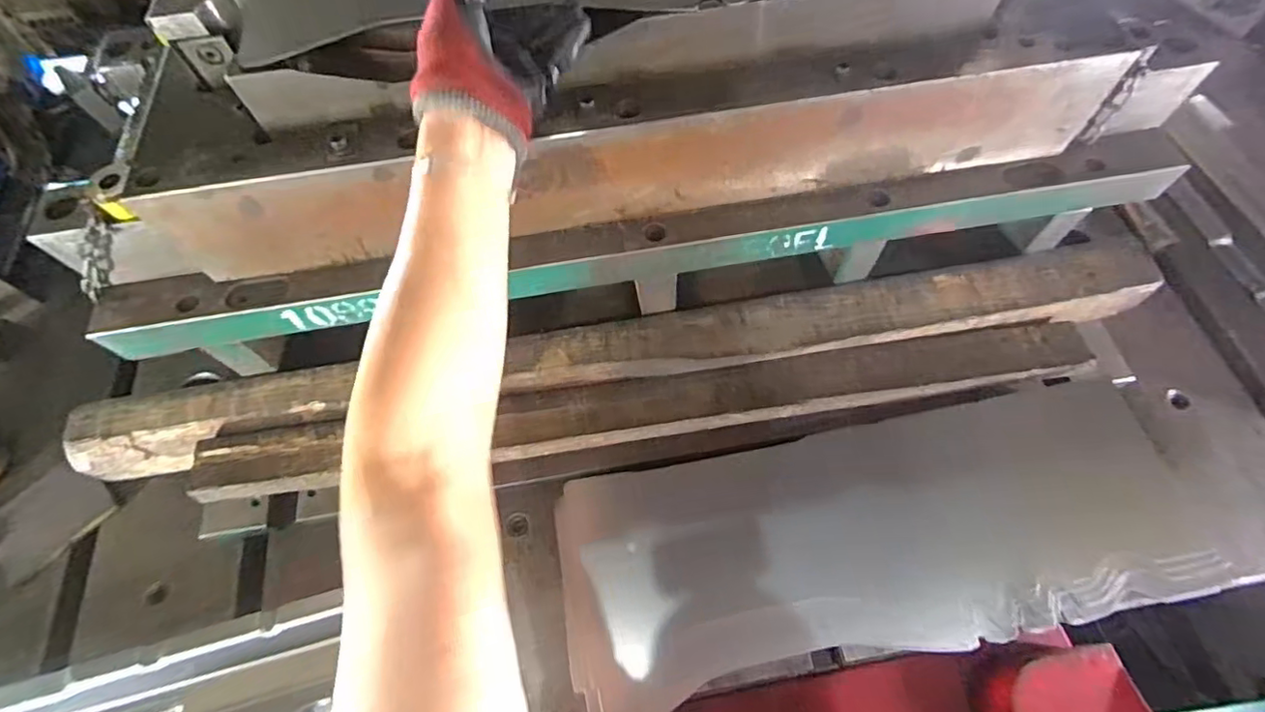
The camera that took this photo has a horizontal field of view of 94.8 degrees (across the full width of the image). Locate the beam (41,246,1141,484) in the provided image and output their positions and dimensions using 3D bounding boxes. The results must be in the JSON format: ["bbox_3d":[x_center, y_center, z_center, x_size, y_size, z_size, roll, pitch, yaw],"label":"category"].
[{"bbox_3d":[0.006,-0.002,0.649,1.199,0.049,0.085,-9,63,-2],"label":"beam"}]

